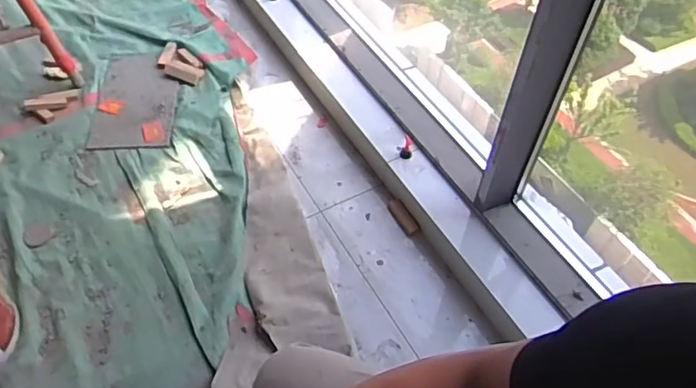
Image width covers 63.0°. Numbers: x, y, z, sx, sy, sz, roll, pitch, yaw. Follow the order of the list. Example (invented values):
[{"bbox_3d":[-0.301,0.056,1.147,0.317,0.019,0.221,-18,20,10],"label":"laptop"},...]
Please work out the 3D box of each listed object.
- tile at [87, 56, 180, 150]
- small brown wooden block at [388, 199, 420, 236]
[{"bbox_3d":[-0.622,-0.281,1.690,0.225,0.010,0.377,-2,57,-4],"label":"tile"},{"bbox_3d":[0.146,0.058,1.475,0.026,0.039,0.113,-24,57,-19],"label":"small brown wooden block"}]

